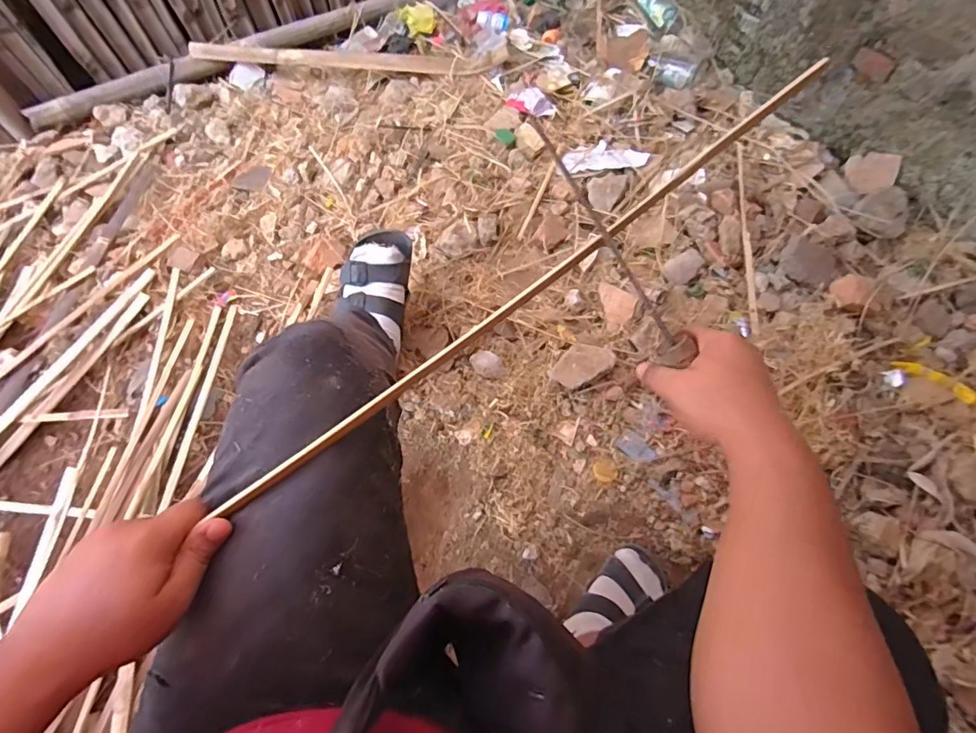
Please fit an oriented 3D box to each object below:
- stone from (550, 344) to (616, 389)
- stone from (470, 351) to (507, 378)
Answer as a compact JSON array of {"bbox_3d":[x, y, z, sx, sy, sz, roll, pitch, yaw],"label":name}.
[{"bbox_3d":[0.157,0.003,0.837,0.072,0.050,0.093,39,71,17],"label":"stone"},{"bbox_3d":[0.002,-0.004,0.853,0.063,0.020,0.040,17,69,8],"label":"stone"}]

